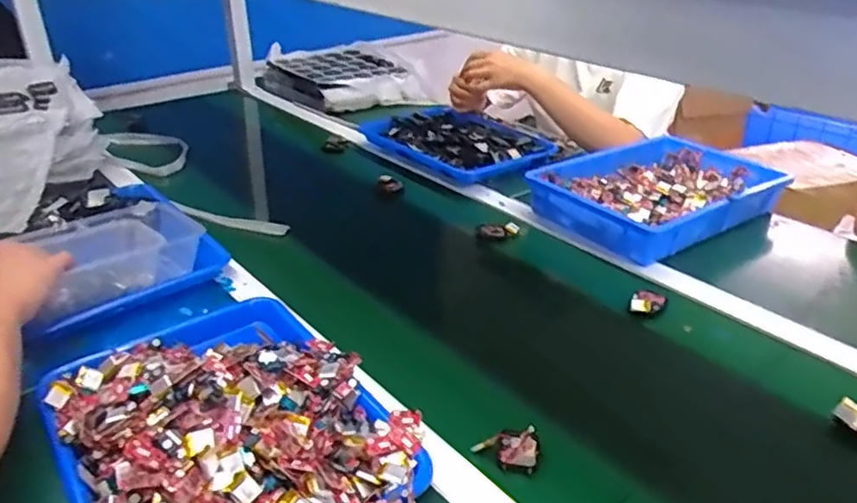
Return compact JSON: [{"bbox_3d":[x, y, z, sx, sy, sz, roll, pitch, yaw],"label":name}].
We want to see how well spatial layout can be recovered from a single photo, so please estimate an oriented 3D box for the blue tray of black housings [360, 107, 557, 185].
[{"bbox_3d":[0.049,-0.215,1.178,0.248,0.035,0.326,-20,35,-31],"label":"blue tray of black housings"}]

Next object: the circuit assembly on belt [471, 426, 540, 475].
[{"bbox_3d":[0.074,0.175,0.574,0.047,0.023,0.047,-24,37,-36],"label":"circuit assembly on belt"}]

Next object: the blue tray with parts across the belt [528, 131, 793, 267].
[{"bbox_3d":[0.367,-0.100,1.026,0.369,0.053,0.262,-20,35,-31],"label":"blue tray with parts across the belt"}]

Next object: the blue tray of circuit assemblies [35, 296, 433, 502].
[{"bbox_3d":[-0.181,0.141,0.563,0.261,0.073,0.341,-21,35,-32],"label":"blue tray of circuit assemblies"}]

